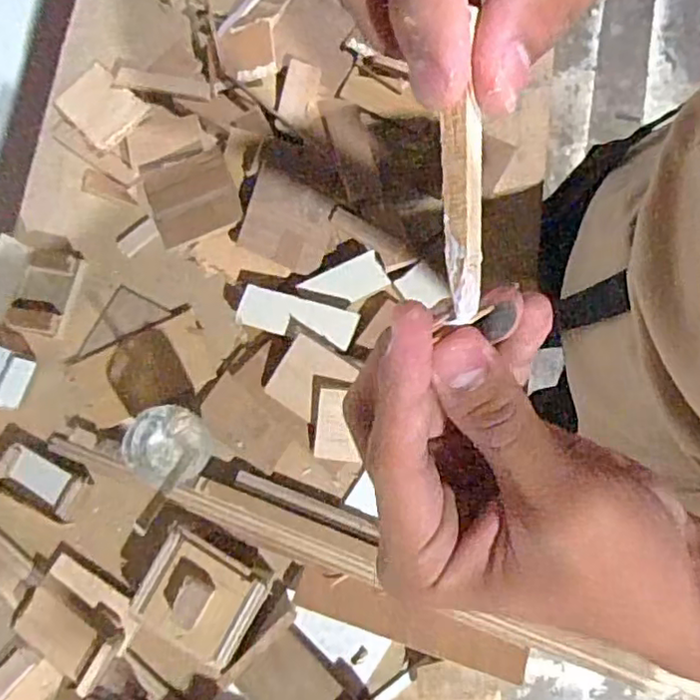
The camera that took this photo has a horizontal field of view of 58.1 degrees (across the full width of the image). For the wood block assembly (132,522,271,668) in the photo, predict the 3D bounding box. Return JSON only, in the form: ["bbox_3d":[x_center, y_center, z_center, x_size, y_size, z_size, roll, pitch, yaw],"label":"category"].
[{"bbox_3d":[-0.127,0.209,0.535,0.095,0.039,0.081,27,81,6],"label":"wood block assembly"}]

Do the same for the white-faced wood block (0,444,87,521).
[{"bbox_3d":[-0.282,0.119,0.574,0.081,0.019,0.037,25,79,4],"label":"white-faced wood block"}]

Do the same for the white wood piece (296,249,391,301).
[{"bbox_3d":[-0.004,-0.066,0.605,0.080,0.008,0.038,-22,80,-5],"label":"white wood piece"}]

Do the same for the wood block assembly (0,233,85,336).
[{"bbox_3d":[-0.307,-0.062,0.605,0.072,0.042,0.087,14,79,2],"label":"wood block assembly"}]

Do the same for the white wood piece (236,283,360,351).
[{"bbox_3d":[-0.049,-0.029,0.591,0.107,0.017,0.036,14,79,2],"label":"white wood piece"}]

